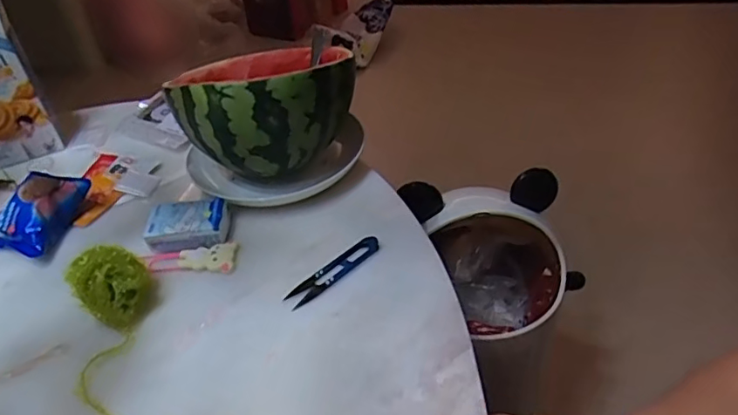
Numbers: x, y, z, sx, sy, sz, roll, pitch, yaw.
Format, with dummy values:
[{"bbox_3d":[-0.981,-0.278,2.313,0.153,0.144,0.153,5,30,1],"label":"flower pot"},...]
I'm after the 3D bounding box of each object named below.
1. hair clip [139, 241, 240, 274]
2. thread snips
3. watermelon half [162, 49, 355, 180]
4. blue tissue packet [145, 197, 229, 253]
[{"bbox_3d":[-0.172,0.047,0.541,0.091,0.007,0.037,-1,40,6],"label":"hair clip"},{"bbox_3d":[-0.032,0.055,0.509,0.101,0.006,0.023,-34,47,-29],"label":"thread snips"},{"bbox_3d":[-0.107,-0.113,0.616,0.186,0.132,0.185,-7,39,0],"label":"watermelon half"},{"bbox_3d":[-0.179,0.018,0.561,0.078,0.026,0.051,-7,39,-1],"label":"blue tissue packet"}]

